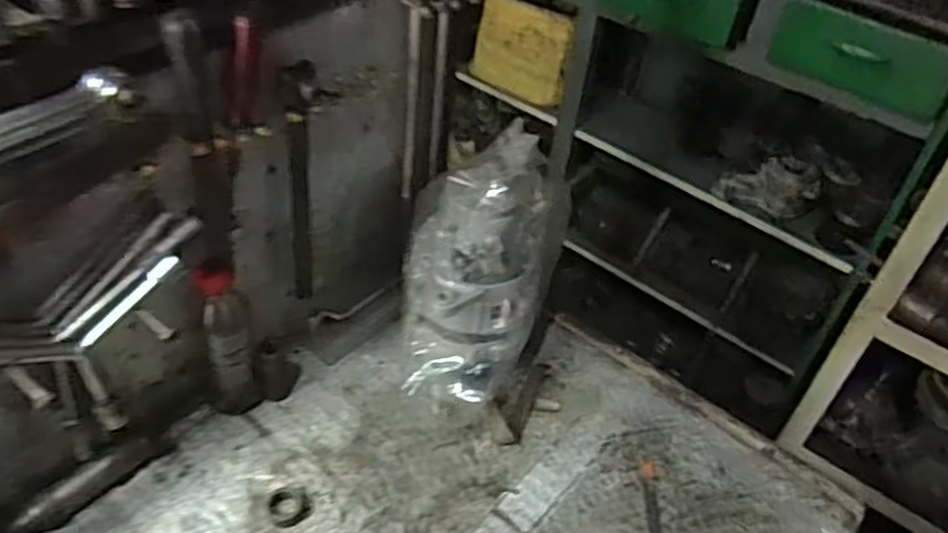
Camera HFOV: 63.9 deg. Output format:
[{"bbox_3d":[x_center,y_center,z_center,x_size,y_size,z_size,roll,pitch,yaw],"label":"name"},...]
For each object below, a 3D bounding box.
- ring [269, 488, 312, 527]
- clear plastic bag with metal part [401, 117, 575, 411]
[{"bbox_3d":[-0.167,0.219,0.695,0.038,0.009,0.034,-7,44,-16],"label":"ring"},{"bbox_3d":[0.000,0.015,0.740,0.133,0.300,0.148,6,42,-1],"label":"clear plastic bag with metal part"}]

